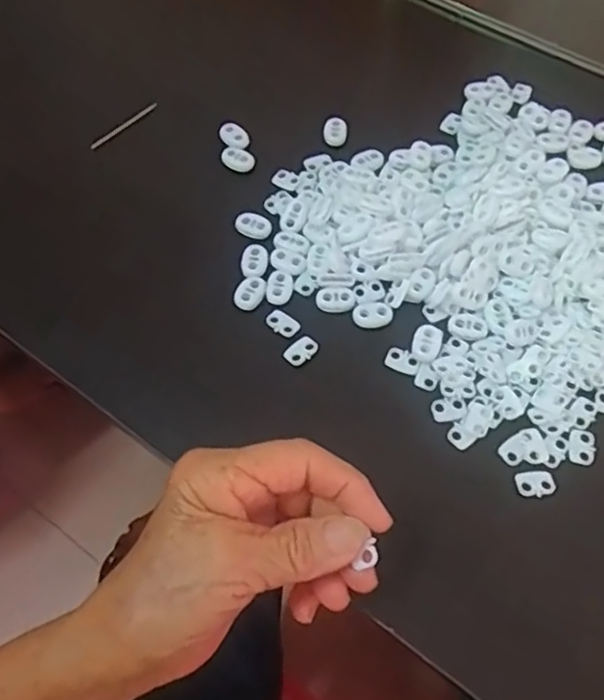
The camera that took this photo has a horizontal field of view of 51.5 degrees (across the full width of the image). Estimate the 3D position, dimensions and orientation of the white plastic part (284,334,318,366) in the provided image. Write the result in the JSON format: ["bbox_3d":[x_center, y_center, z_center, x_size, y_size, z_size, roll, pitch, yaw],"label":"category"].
[{"bbox_3d":[-0.001,0.000,0.352,0.013,0.004,0.019,37,68,18],"label":"white plastic part"}]

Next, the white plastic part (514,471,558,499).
[{"bbox_3d":[0.118,0.067,0.315,0.019,0.004,0.012,-1,62,0],"label":"white plastic part"}]

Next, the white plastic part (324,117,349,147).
[{"bbox_3d":[0.023,-0.148,0.427,0.015,0.009,0.019,6,62,3],"label":"white plastic part"}]

